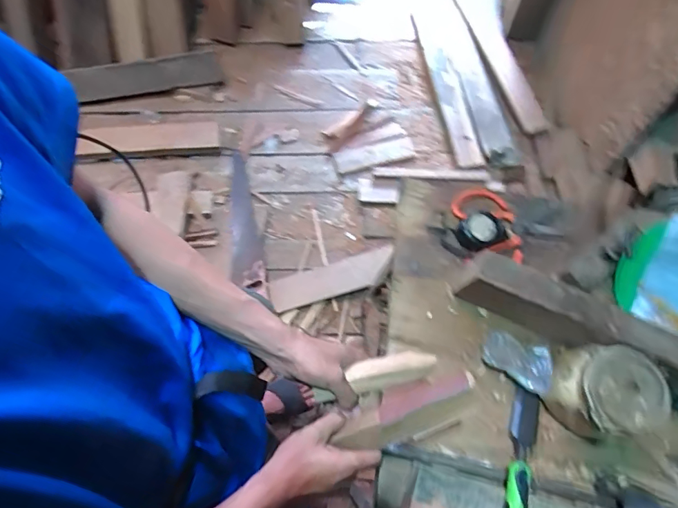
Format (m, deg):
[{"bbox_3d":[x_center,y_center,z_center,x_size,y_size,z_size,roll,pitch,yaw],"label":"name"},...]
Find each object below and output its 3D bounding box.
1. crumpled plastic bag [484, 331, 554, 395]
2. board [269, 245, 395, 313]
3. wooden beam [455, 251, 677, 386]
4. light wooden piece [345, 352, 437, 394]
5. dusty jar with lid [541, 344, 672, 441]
[{"bbox_3d":[0.255,0.151,0.676,0.095,0.037,0.063,23,71,7],"label":"crumpled plastic bag"},{"bbox_3d":[-0.022,0.084,1.543,0.419,0.023,0.115,-19,71,7],"label":"board"},{"bbox_3d":[0.538,0.182,0.632,0.775,0.112,0.053,23,71,7],"label":"wooden beam"},{"bbox_3d":[0.063,0.135,0.542,0.098,0.014,0.035,-12,71,-4],"label":"light wooden piece"},{"bbox_3d":[0.342,0.180,0.621,0.105,0.117,0.102,0,70,-1],"label":"dusty jar with lid"}]

